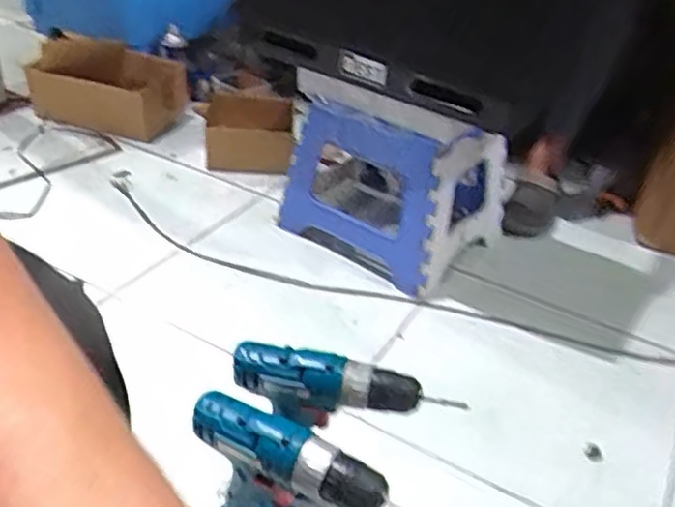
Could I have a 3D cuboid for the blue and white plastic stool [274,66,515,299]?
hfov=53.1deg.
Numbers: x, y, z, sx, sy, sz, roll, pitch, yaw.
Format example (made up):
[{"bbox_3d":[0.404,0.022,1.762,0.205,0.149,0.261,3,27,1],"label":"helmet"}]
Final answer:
[{"bbox_3d":[0.109,-0.159,1.174,0.314,0.300,0.270,27,39,28],"label":"blue and white plastic stool"}]

